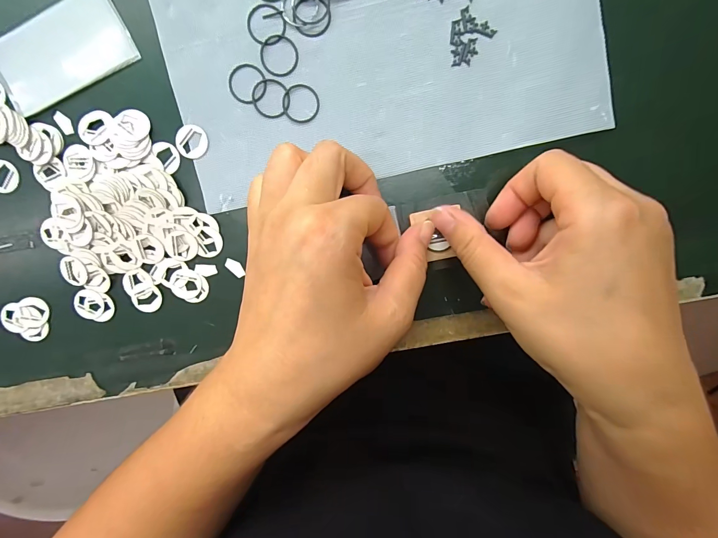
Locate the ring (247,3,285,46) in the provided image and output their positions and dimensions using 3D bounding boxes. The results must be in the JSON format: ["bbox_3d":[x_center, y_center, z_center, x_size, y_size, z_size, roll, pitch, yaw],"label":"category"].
[{"bbox_3d":[-0.050,-0.132,0.187,0.020,0.004,0.022,0,98,0],"label":"ring"}]

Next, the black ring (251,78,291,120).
[{"bbox_3d":[-0.049,-0.095,0.193,0.022,0.004,0.020,0,98,0],"label":"black ring"}]

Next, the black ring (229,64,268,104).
[{"bbox_3d":[-0.061,-0.102,0.191,0.021,0.004,0.021,0,98,0],"label":"black ring"}]

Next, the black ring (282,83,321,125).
[{"bbox_3d":[-0.032,-0.092,0.193,0.021,0.004,0.021,0,98,0],"label":"black ring"}]

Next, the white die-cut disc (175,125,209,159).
[{"bbox_3d":[-0.094,-0.072,0.196,0.017,0.004,0.018,0,98,0],"label":"white die-cut disc"}]

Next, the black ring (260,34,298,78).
[{"bbox_3d":[-0.044,-0.117,0.190,0.021,0.004,0.021,0,98,0],"label":"black ring"}]

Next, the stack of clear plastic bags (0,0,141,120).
[{"bbox_3d":[-0.162,-0.118,0.190,0.074,0.005,0.043,-28,97,4],"label":"stack of clear plastic bags"}]

